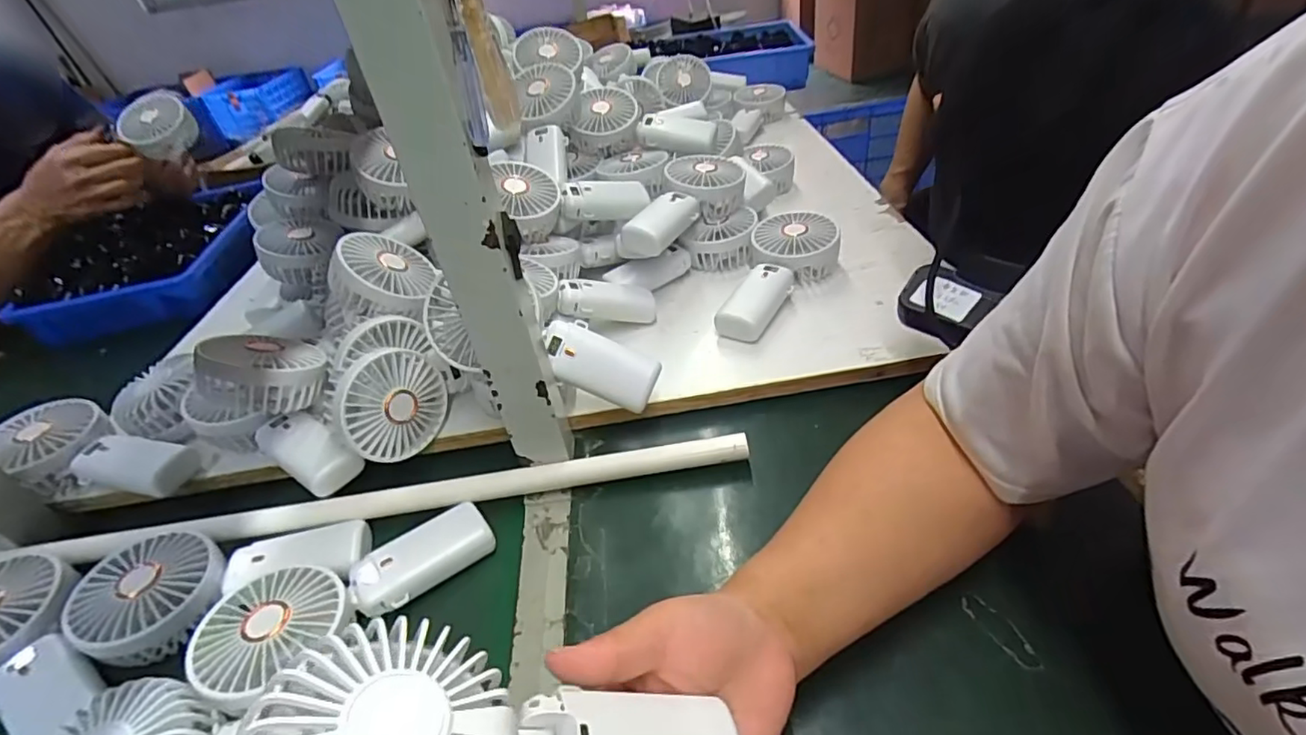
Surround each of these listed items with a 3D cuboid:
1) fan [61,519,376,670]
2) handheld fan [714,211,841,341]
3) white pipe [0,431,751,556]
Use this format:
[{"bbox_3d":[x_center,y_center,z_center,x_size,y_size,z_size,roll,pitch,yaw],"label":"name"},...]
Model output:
[{"bbox_3d":[-0.300,0.150,0.418,0.183,0.038,0.093,-7,38,2],"label":"fan"},{"bbox_3d":[0.127,-0.092,0.586,0.086,0.048,0.173,11,44,24],"label":"handheld fan"},{"bbox_3d":[-0.240,0.106,0.455,0.627,0.015,0.020,-9,81,0],"label":"white pipe"}]

